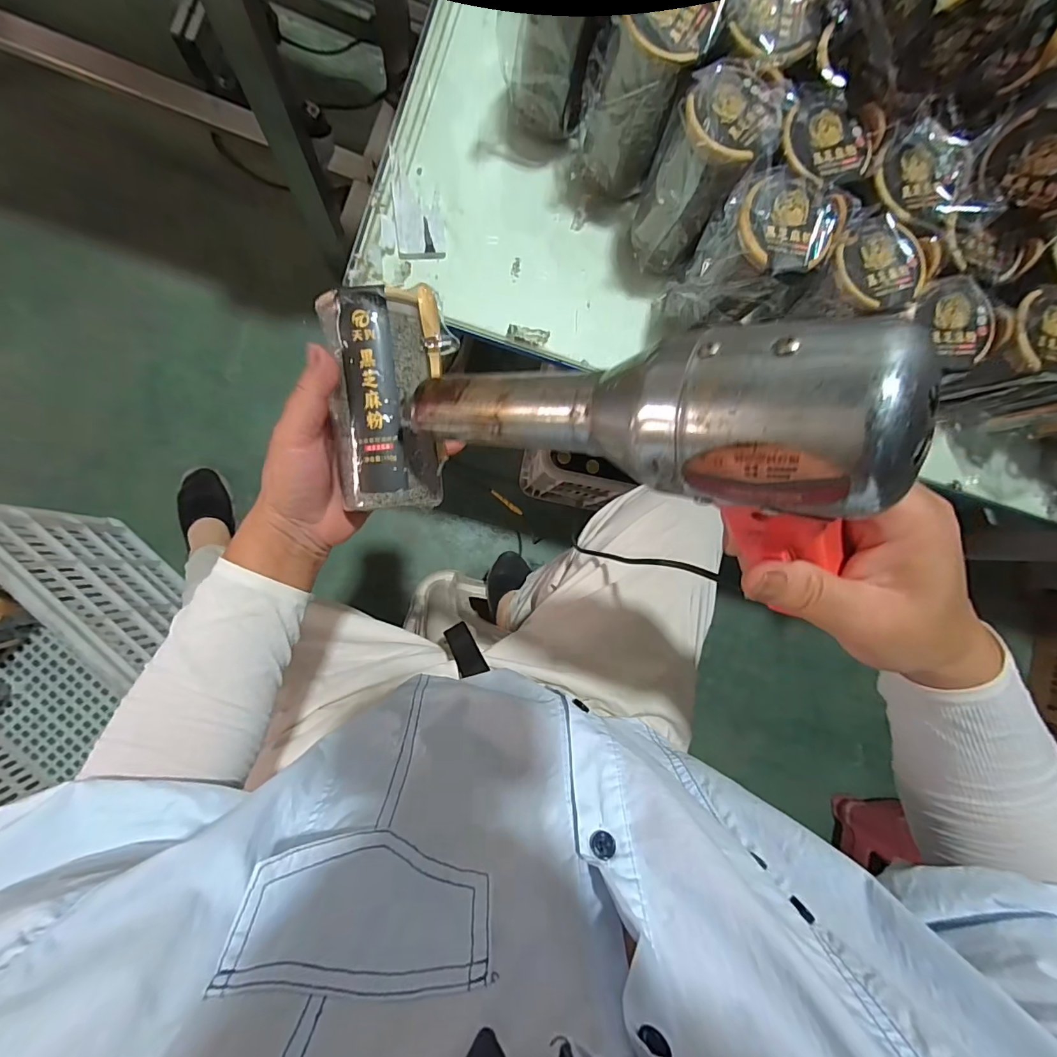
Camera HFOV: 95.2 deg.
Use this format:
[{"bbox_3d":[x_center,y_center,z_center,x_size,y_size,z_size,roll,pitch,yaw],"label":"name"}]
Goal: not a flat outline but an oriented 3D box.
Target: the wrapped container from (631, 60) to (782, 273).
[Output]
[{"bbox_3d":[0.125,-0.267,0.375,0.062,0.119,0.072,28,83,-6],"label":"wrapped container"}]

